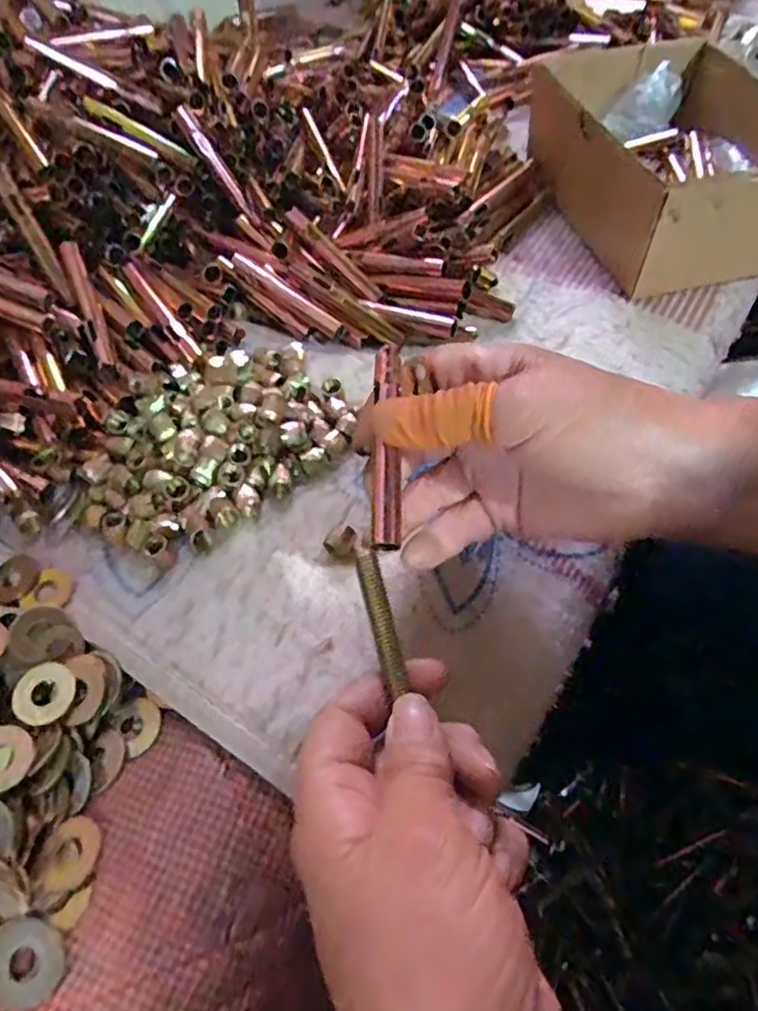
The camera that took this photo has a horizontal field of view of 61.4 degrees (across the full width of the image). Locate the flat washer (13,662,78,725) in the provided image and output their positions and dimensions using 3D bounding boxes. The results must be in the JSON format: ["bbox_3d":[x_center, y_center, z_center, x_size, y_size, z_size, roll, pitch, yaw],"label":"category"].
[{"bbox_3d":[-0.136,0.076,0.260,0.024,0.004,0.023,-2,55,3],"label":"flat washer"}]

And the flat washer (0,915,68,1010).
[{"bbox_3d":[-0.119,0.152,0.212,0.028,0.004,0.025,32,63,24],"label":"flat washer"}]

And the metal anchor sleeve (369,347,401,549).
[{"bbox_3d":[0.002,-0.024,0.248,0.011,0.007,0.085,2,71,-2],"label":"metal anchor sleeve"}]

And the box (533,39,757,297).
[{"bbox_3d":[0.200,-0.237,0.436,0.157,0.075,0.187,-10,58,-7],"label":"box"}]

